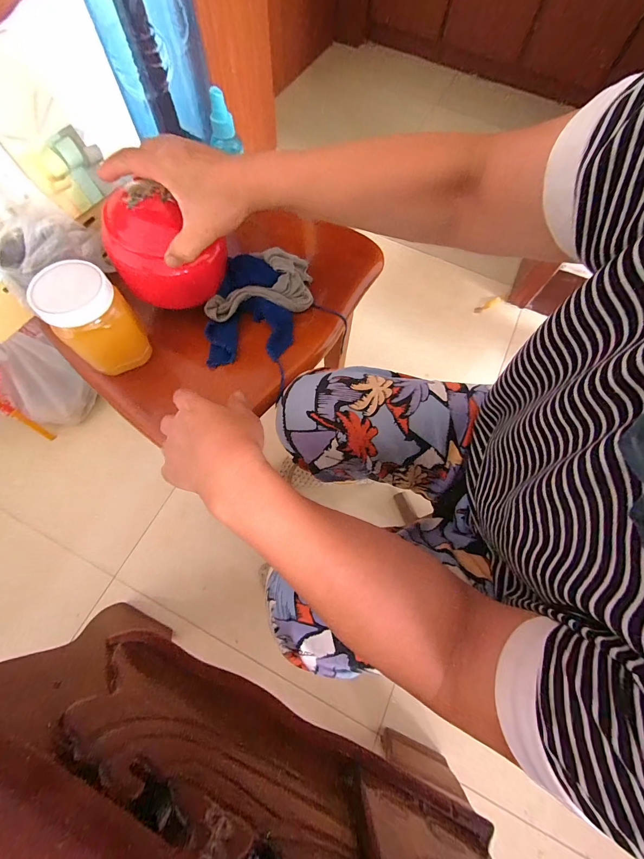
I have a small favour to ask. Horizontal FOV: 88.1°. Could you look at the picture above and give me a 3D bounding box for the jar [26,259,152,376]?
[{"bbox_3d":[-0.244,-0.116,0.362,0.071,0.095,0.071,1,68,-3],"label":"jar"}]

